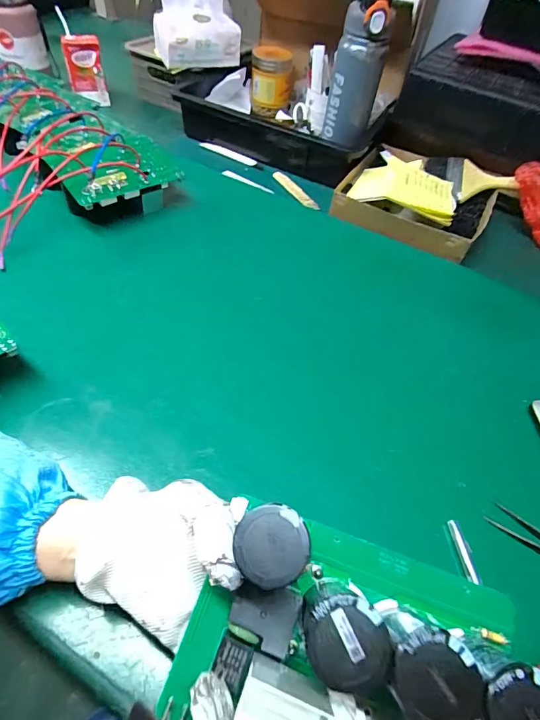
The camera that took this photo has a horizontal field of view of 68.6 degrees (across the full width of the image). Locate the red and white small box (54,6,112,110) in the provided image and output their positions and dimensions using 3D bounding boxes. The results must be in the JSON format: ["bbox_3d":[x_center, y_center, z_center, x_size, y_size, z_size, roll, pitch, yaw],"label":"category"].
[{"bbox_3d":[-0.371,-0.585,0.797,0.076,0.115,0.033,5,50,0],"label":"red and white small box"}]

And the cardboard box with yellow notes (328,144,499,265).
[{"bbox_3d":[0.237,-0.272,0.624,0.217,0.070,0.226,29,54,16],"label":"cardboard box with yellow notes"}]

